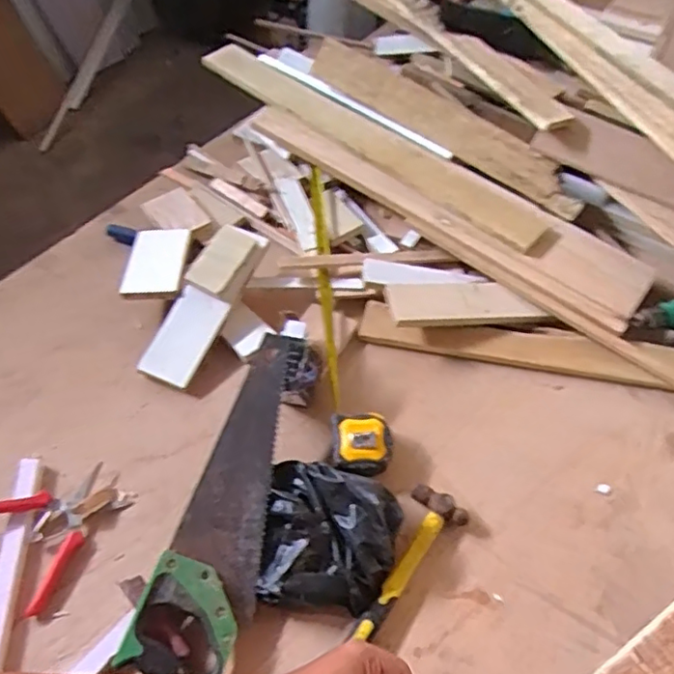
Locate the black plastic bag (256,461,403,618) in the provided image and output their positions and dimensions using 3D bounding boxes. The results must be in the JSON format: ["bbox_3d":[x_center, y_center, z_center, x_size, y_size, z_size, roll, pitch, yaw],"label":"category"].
[{"bbox_3d":[-0.006,0.235,0.725,0.157,0.065,0.166,4,54,3],"label":"black plastic bag"}]

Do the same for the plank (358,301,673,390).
[{"bbox_3d":[0.330,0.021,0.912,0.580,0.021,0.075,9,55,7],"label":"plank"}]

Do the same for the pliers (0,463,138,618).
[{"bbox_3d":[-0.341,0.223,0.748,0.163,0.051,0.151,-38,62,-24],"label":"pliers"}]

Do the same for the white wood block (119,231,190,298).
[{"bbox_3d":[-0.289,-0.122,0.976,0.093,0.025,0.143,-3,58,1],"label":"white wood block"}]

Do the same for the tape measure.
[{"bbox_3d":[-0.001,-0.064,0.958,0.083,0.041,0.599,-6,54,-4],"label":"tape measure"}]

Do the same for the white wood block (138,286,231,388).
[{"bbox_3d":[-0.227,0.000,0.905,0.073,0.012,0.145,25,70,4],"label":"white wood block"}]

